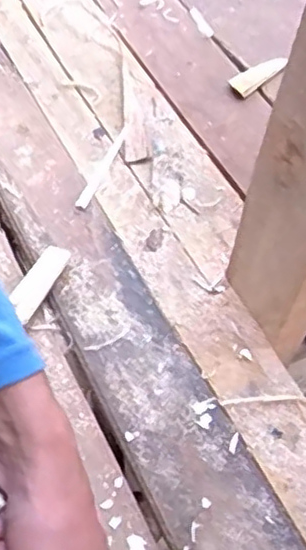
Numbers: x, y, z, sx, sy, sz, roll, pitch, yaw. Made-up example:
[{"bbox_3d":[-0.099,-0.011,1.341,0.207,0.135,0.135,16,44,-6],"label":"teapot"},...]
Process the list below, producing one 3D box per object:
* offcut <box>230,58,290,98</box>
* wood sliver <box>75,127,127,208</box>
[{"bbox_3d":[0.127,-0.243,0.824,0.073,0.014,0.035,-32,61,-6],"label":"offcut"},{"bbox_3d":[-0.054,-0.115,0.722,0.013,0.006,0.127,17,55,8],"label":"wood sliver"}]

